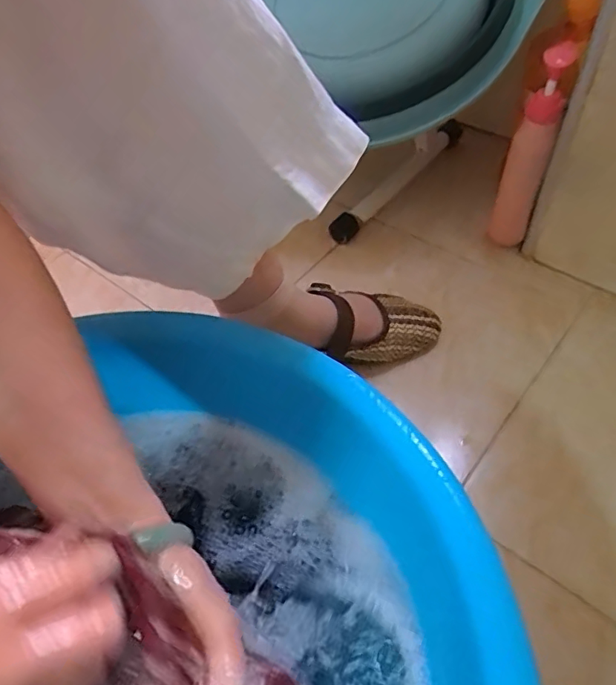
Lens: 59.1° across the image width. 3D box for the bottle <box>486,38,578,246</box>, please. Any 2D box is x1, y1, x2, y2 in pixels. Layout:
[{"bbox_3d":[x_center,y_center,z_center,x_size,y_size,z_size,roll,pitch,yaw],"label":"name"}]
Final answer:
[{"bbox_3d":[0.260,-0.223,0.646,0.046,0.218,0.077,17,55,17],"label":"bottle"}]

